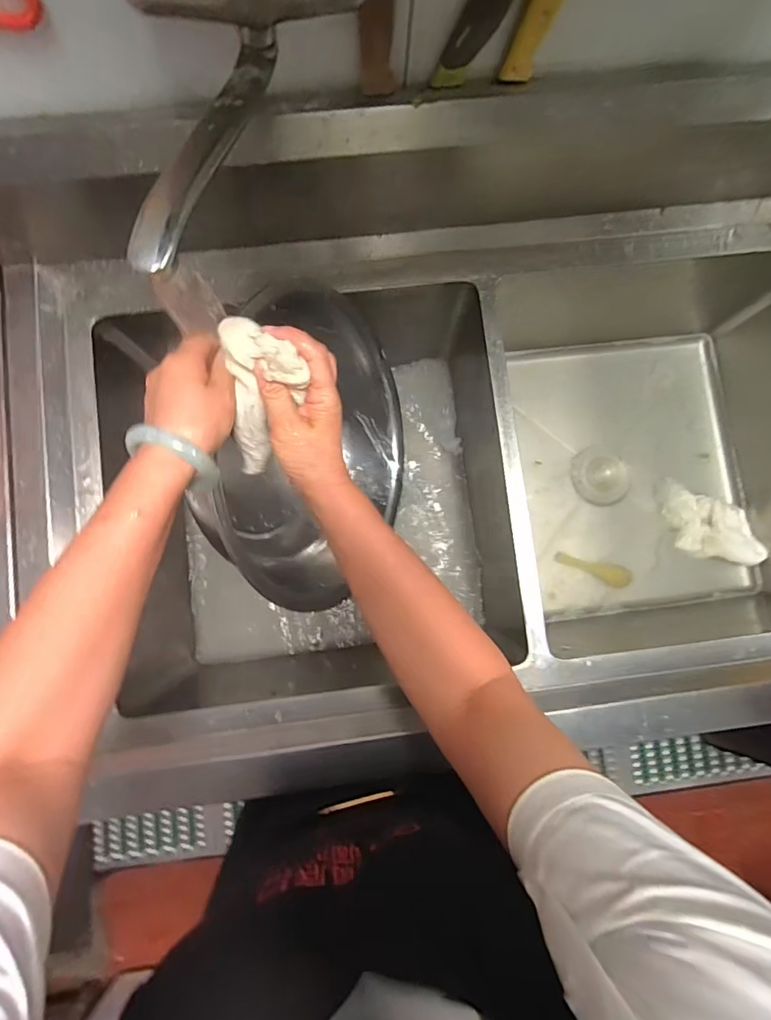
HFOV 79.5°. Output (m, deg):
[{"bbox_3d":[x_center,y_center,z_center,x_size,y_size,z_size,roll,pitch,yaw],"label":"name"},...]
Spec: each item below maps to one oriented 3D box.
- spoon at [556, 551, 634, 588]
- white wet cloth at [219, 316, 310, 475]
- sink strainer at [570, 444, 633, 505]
[{"bbox_3d":[0.370,0.104,0.829,0.129,0.012,0.040,17,83,15],"label":"spoon"},{"bbox_3d":[-0.111,-0.087,0.404,0.071,0.152,0.030,29,53,1],"label":"white wet cloth"},{"bbox_3d":[0.402,-0.065,0.863,0.107,0.021,0.111,0,83,-2],"label":"sink strainer"}]

